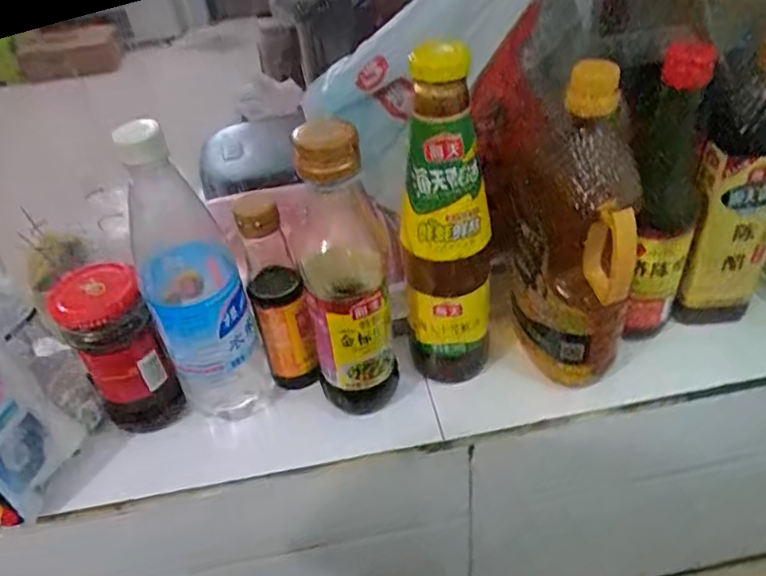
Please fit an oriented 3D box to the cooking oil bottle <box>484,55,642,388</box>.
[{"bbox_3d":[0.131,-0.045,0.467,0.100,0.247,0.103,3,42,11],"label":"cooking oil bottle"}]

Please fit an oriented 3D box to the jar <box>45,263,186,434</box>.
[{"bbox_3d":[-0.202,0.051,0.486,0.058,0.140,0.070,-28,45,-22],"label":"jar"}]

